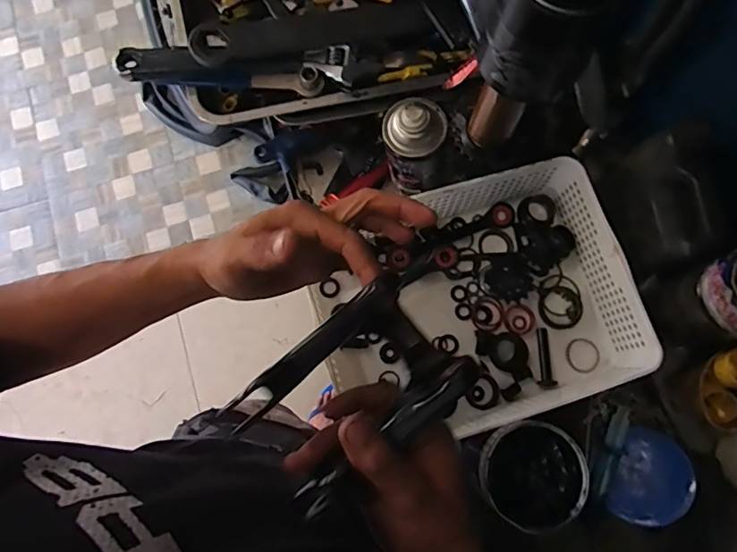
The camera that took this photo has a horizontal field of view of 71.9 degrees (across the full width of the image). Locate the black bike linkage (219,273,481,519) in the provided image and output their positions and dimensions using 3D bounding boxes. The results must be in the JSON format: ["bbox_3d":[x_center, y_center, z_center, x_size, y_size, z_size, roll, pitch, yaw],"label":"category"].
[{"bbox_3d":[-0.012,0.079,0.334,0.144,0.046,0.093,-39,80,-6],"label":"black bike linkage"}]

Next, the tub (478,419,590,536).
[{"bbox_3d":[0.164,0.201,0.523,0.098,0.067,0.102,0,78,1],"label":"tub"}]

